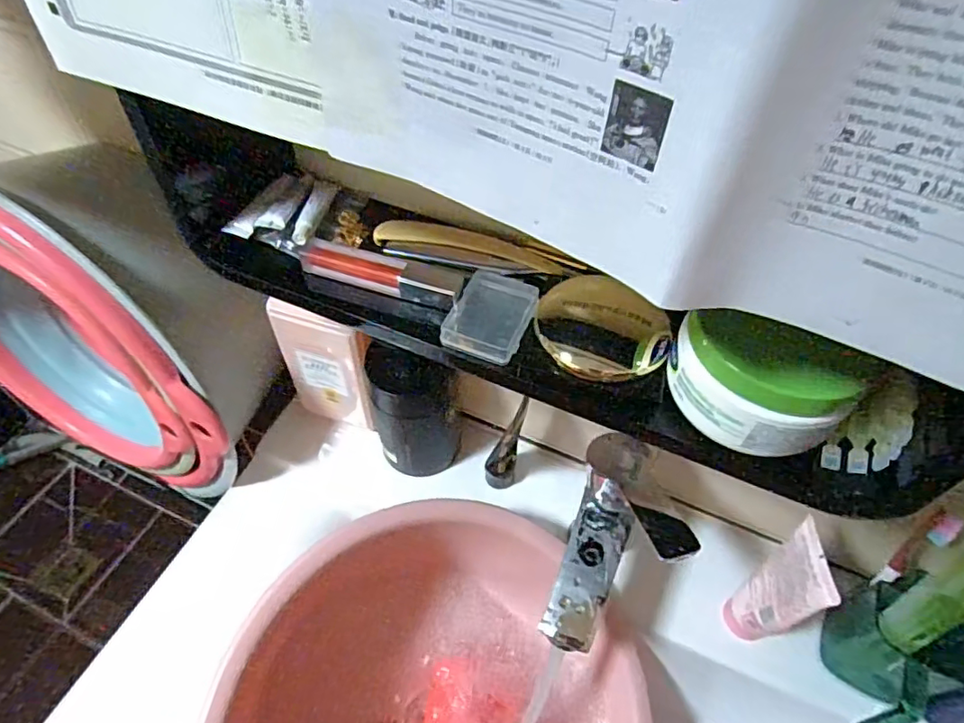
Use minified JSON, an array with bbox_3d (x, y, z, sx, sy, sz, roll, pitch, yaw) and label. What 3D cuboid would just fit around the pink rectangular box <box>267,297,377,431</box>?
[{"bbox_3d":[-0.147,0.008,0.570,0.089,0.145,0.024,20,52,9],"label":"pink rectangular box"}]

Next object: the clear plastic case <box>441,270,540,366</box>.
[{"bbox_3d":[0.006,-0.030,0.371,0.047,0.014,0.064,21,52,11],"label":"clear plastic case"}]

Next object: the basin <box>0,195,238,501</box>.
[{"bbox_3d":[-0.389,-0.005,0.554,0.346,0.316,0.062,27,54,15],"label":"basin"}]

